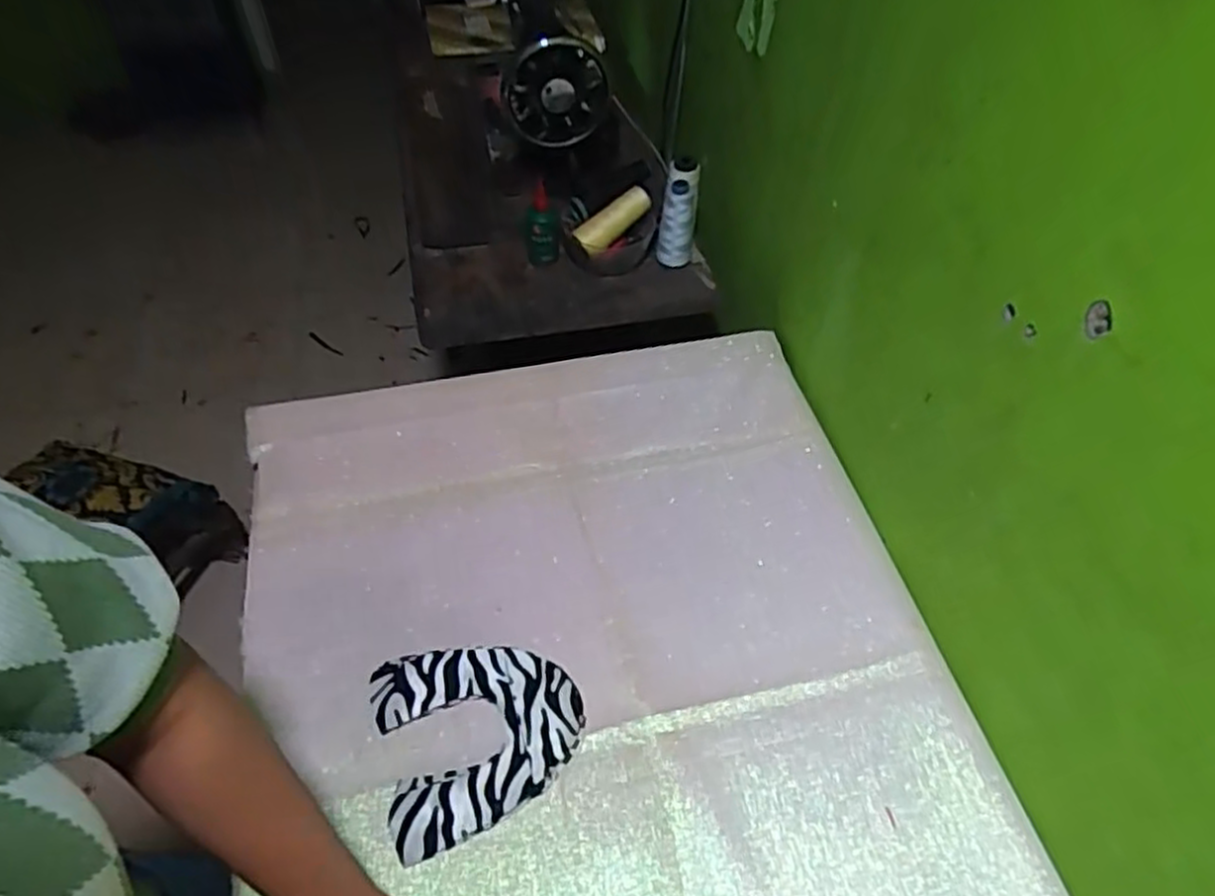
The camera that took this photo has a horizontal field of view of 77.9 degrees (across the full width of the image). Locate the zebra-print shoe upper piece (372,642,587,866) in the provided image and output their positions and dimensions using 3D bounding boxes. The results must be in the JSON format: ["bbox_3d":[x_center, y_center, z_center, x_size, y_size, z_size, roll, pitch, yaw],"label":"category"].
[{"bbox_3d":[-0.103,0.231,0.618,0.160,0.017,0.152,-15,54,-13],"label":"zebra-print shoe upper piece"}]

